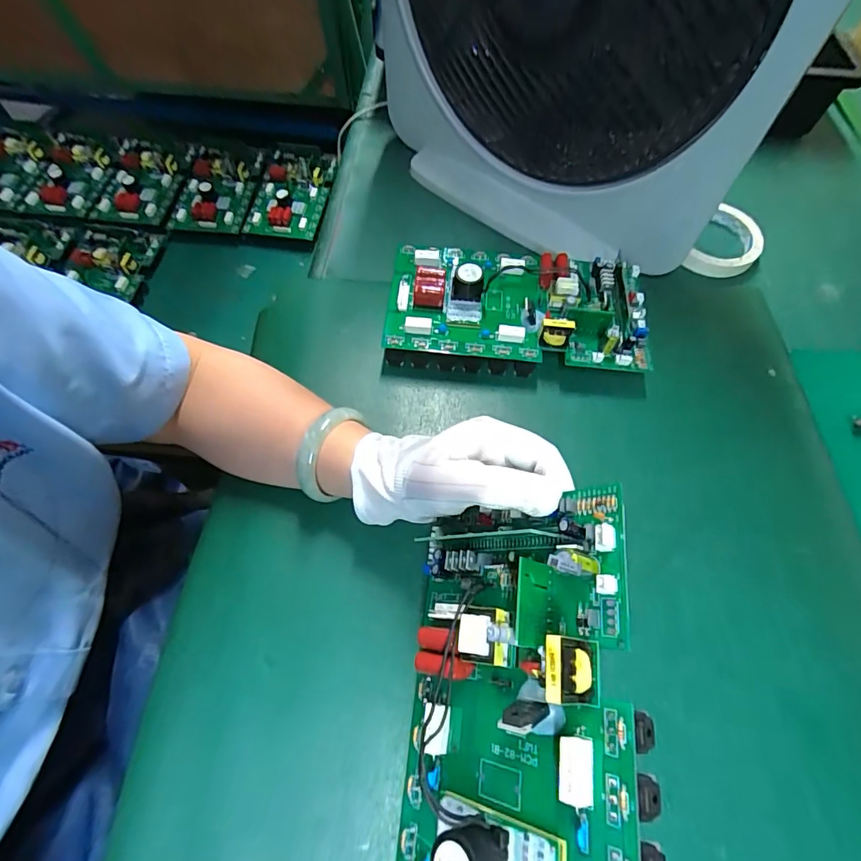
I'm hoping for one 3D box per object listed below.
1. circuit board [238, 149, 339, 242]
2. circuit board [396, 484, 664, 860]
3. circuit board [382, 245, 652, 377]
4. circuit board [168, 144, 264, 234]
[{"bbox_3d":[-0.255,-0.443,0.868,0.140,0.031,0.216,5,63,1],"label":"circuit board"},{"bbox_3d":[0.031,0.142,0.217,0.127,0.041,0.218,-16,58,41],"label":"circuit board"},{"bbox_3d":[0.079,-0.116,0.436,0.234,0.054,0.128,5,63,1],"label":"circuit board"},{"bbox_3d":[-0.392,-0.453,0.866,0.143,0.028,0.221,-3,63,-3],"label":"circuit board"}]

